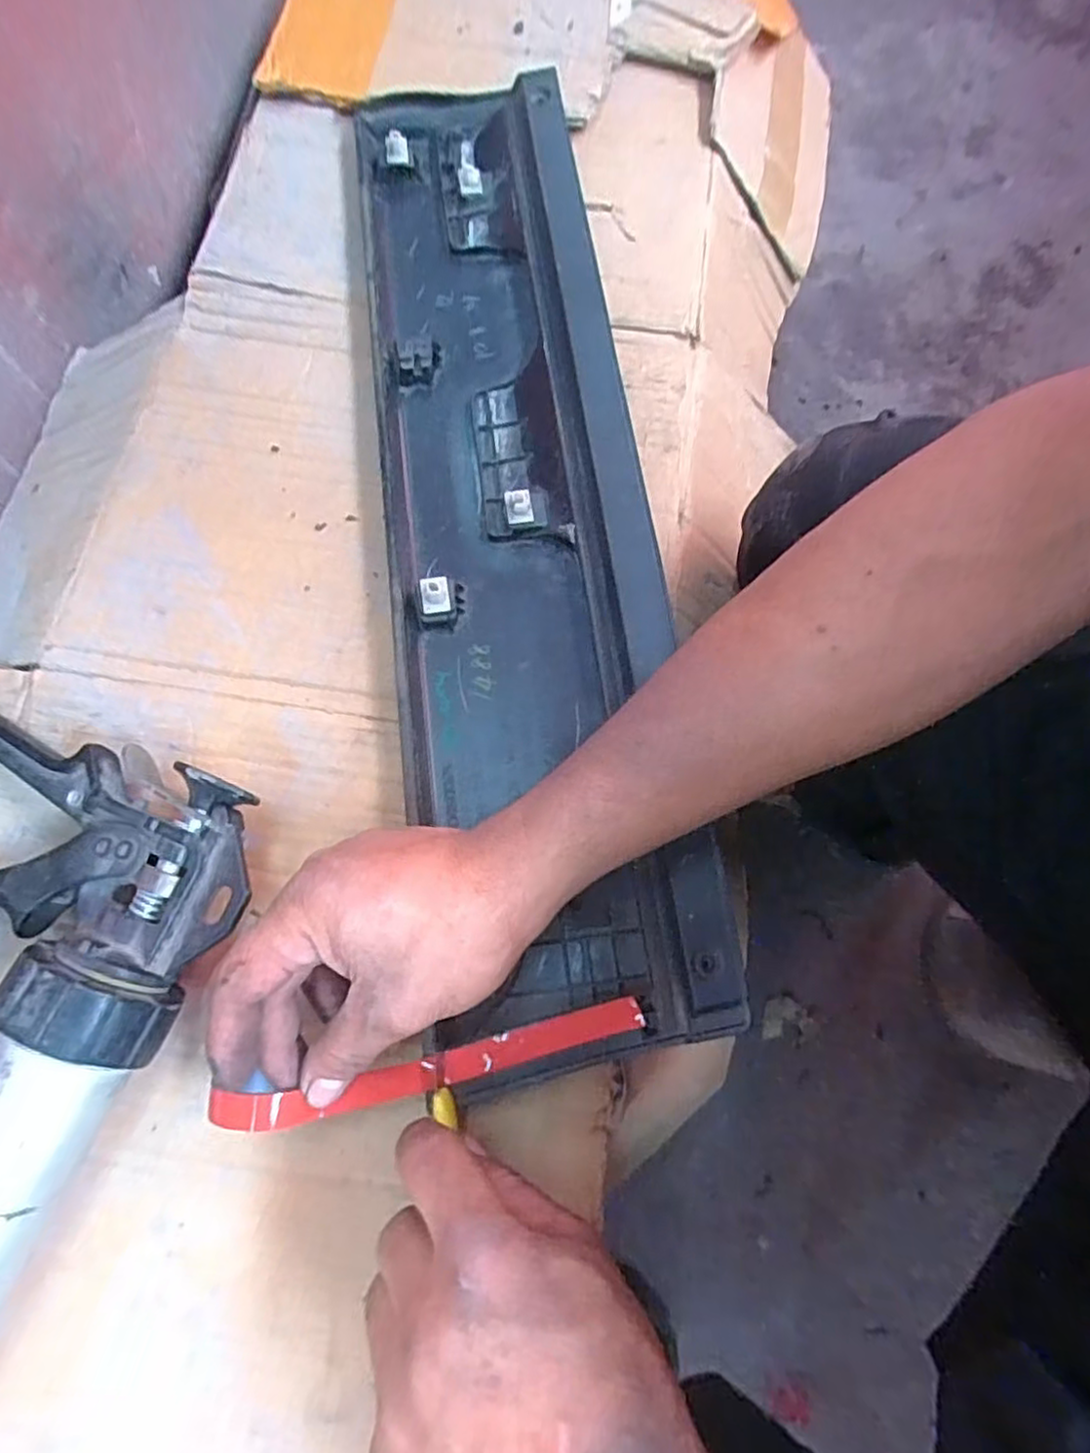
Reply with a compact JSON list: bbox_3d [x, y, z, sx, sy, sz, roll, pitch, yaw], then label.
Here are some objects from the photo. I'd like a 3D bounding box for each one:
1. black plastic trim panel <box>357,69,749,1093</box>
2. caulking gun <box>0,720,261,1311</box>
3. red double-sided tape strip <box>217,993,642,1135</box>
[{"bbox_3d":[-0.022,-0.131,0.368,0.138,0.043,0.581,-9,74,-3],"label":"black plastic trim panel"},{"bbox_3d":[-0.295,0.219,0.249,0.192,0.058,0.487,22,73,6],"label":"caulking gun"},{"bbox_3d":[-0.044,0.141,0.286,0.174,0.018,0.018,-9,72,-12],"label":"red double-sided tape strip"}]

